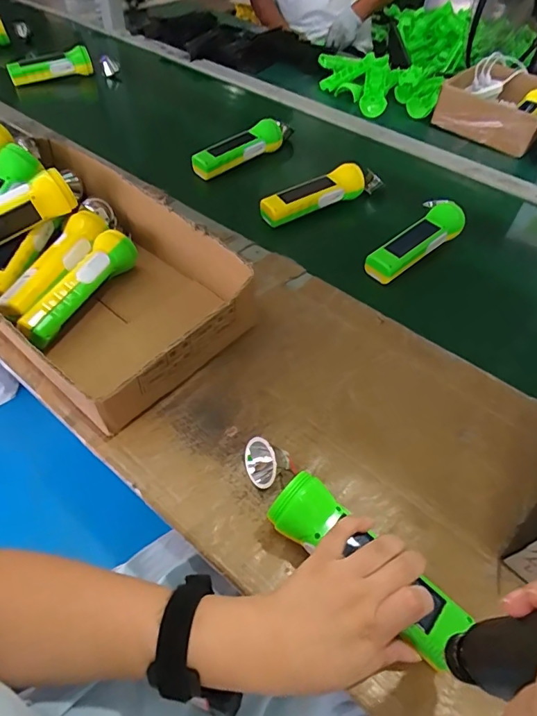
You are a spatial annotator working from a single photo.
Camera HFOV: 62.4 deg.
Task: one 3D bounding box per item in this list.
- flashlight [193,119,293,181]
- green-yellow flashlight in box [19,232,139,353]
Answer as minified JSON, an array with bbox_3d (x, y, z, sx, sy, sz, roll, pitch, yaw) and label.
[{"bbox_3d":[-0.042,-0.360,0.759,0.194,0.053,0.038,-33,60,-25],"label":"flashlight"},{"bbox_3d":[-0.214,-0.081,0.508,0.041,0.051,0.167,23,54,14],"label":"green-yellow flashlight in box"}]

